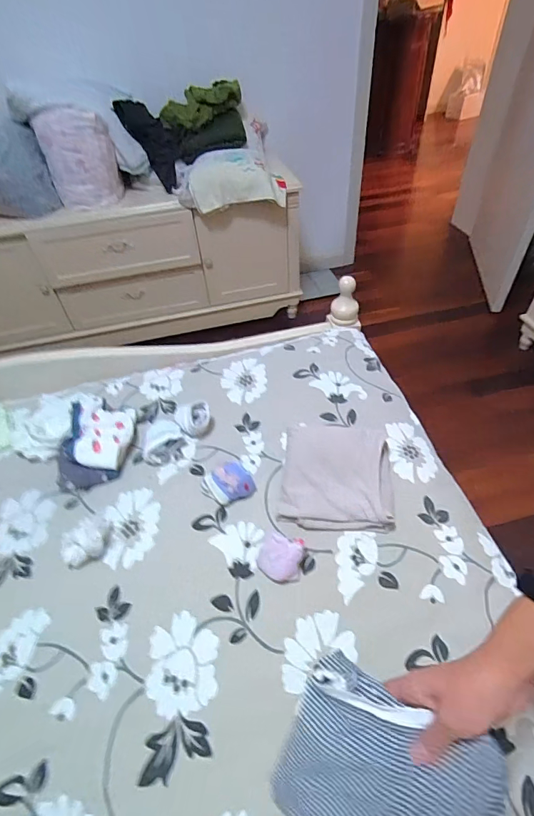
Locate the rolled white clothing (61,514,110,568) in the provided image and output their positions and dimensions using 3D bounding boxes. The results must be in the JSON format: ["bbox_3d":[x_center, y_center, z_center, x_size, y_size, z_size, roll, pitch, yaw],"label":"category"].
[{"bbox_3d":[-0.317,0.228,0.697,0.072,0.051,0.091,28,57,26],"label":"rolled white clothing"}]

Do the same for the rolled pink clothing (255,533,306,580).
[{"bbox_3d":[0.019,0.244,0.659,0.076,0.038,0.064,16,52,18],"label":"rolled pink clothing"}]

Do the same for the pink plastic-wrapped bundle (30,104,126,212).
[{"bbox_3d":[-0.631,-0.858,1.369,0.229,0.275,0.123,-21,49,-14],"label":"pink plastic-wrapped bundle"}]

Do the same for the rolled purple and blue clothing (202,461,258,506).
[{"bbox_3d":[-0.074,0.140,0.751,0.090,0.052,0.065,-18,50,-11],"label":"rolled purple and blue clothing"}]

